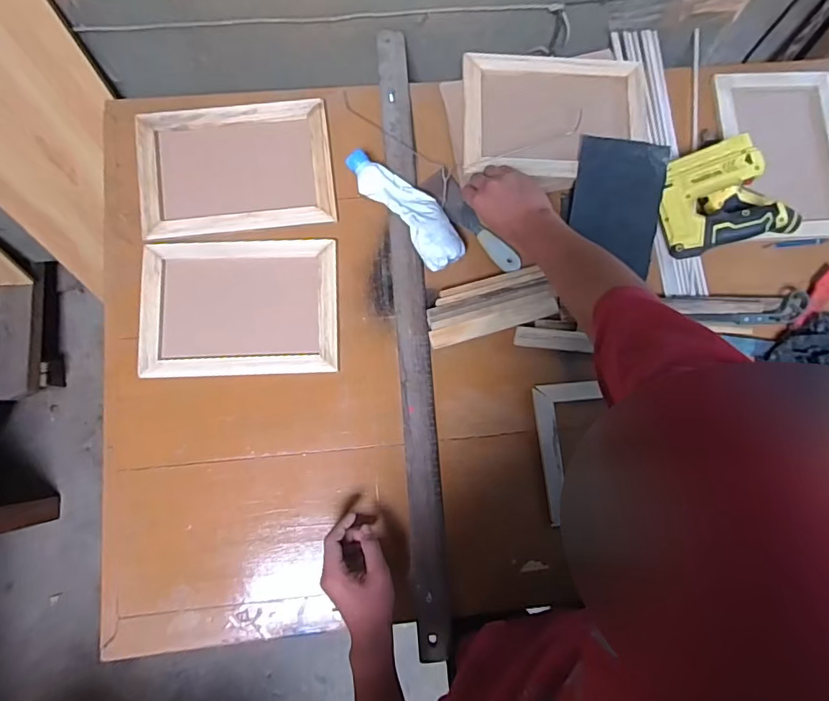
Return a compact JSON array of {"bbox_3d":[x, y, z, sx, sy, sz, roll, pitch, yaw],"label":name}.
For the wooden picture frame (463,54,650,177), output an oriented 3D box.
[{"bbox_3d":[0.230,-0.379,0.788,0.298,0.028,0.215,1,79,-3],"label":"wooden picture frame"}]

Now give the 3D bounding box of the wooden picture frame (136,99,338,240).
[{"bbox_3d":[-0.280,-0.291,0.773,0.294,0.014,0.208,-7,82,-3],"label":"wooden picture frame"}]

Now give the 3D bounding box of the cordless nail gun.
[{"bbox_3d":[0.485,-0.239,0.762,0.202,0.099,0.152,-14,82,-4],"label":"cordless nail gun"}]

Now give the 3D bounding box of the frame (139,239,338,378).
[{"bbox_3d":[-0.261,-0.067,0.744,0.285,0.014,0.207,-2,82,-2],"label":"frame"}]

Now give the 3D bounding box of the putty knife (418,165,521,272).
[{"bbox_3d":[0.092,-0.203,0.776,0.049,0.013,0.200,-38,84,-7],"label":"putty knife"}]

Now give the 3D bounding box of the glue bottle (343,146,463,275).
[{"bbox_3d":[-0.012,-0.220,0.757,0.075,0.044,0.225,-40,85,-7],"label":"glue bottle"}]

